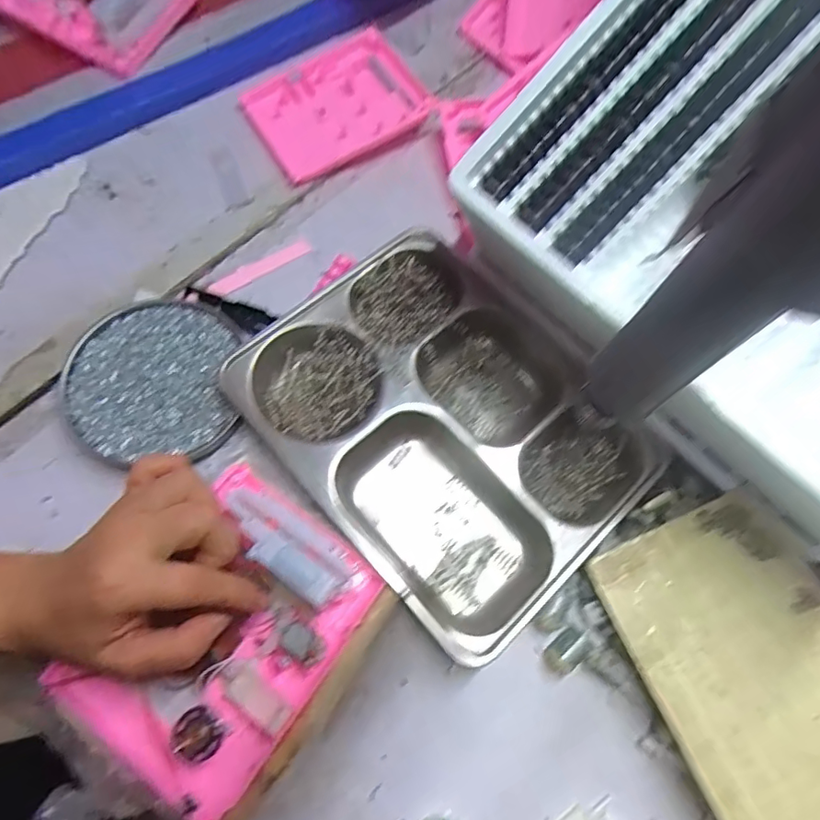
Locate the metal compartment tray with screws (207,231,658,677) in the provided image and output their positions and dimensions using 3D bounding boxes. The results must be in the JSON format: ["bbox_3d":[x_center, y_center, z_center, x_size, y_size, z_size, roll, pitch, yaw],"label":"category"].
[{"bbox_3d":[0.024,0.007,0.405,0.218,0.033,0.276,-40,76,-17],"label":"metal compartment tray with screws"}]

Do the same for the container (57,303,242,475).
[{"bbox_3d":[-0.198,-0.023,0.406,0.126,0.013,0.126,1,68,-3],"label":"container"}]

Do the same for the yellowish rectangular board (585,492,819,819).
[{"bbox_3d":[0.233,0.192,0.322,0.134,0.006,0.262,-22,70,-5],"label":"yellowish rectangular board"}]

